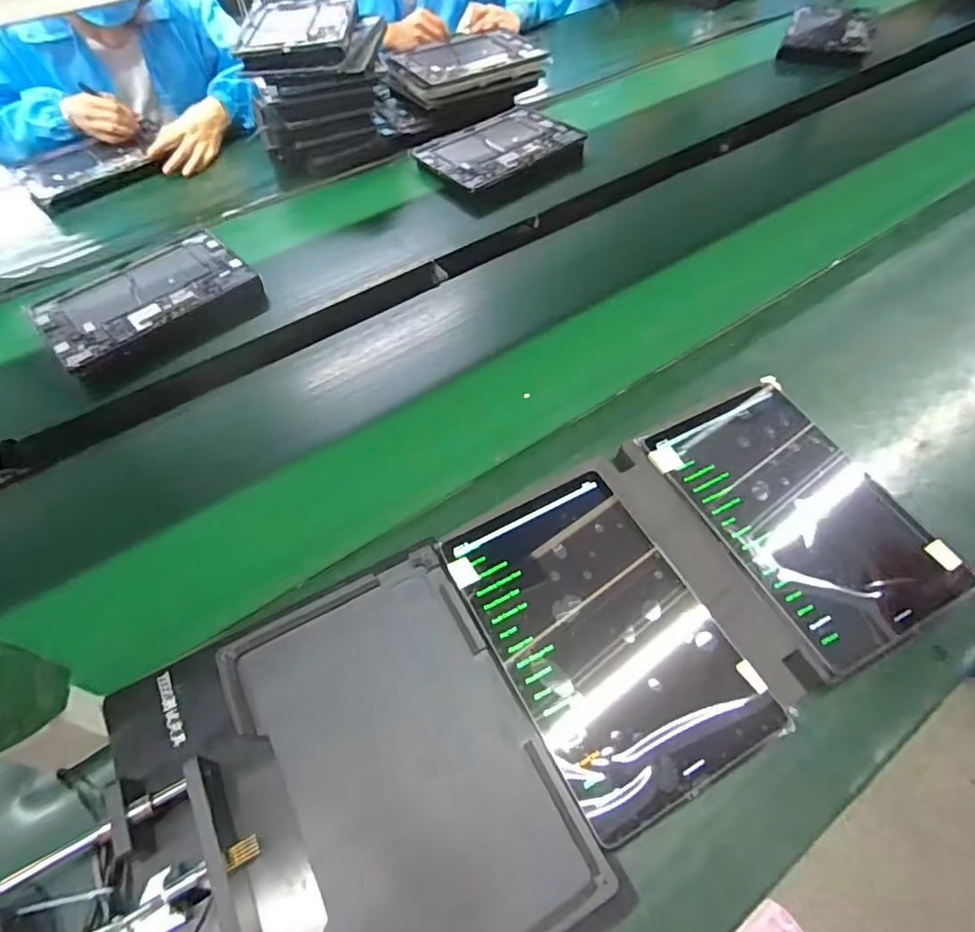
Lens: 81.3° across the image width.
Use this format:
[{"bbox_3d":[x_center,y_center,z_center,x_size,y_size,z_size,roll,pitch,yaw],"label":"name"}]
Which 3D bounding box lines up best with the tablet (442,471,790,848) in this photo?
[{"bbox_3d":[0.091,0.129,0.458,0.163,0.012,0.251,-24,61,-14],"label":"tablet"}]

